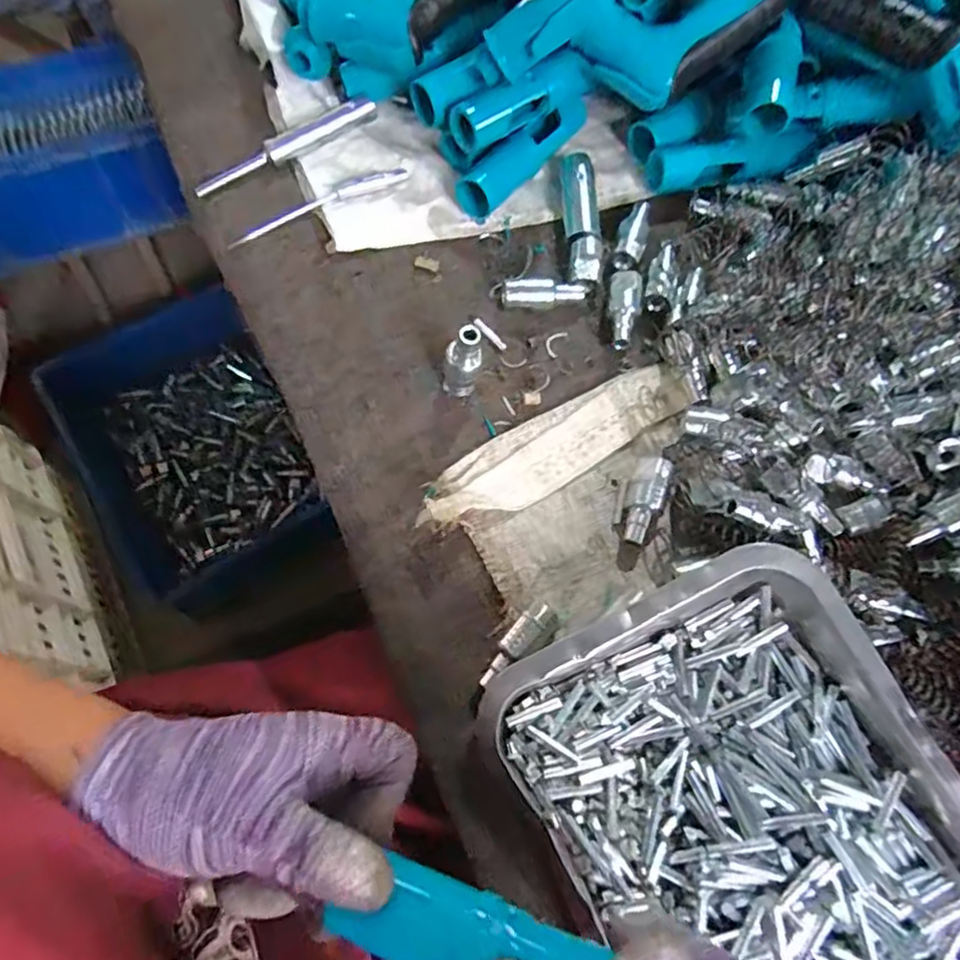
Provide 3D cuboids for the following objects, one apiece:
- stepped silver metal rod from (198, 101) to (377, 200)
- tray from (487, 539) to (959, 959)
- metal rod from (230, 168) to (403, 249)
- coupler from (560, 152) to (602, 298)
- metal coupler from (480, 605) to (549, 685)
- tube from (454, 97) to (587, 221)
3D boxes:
[{"bbox_3d":[-0.134,-0.232,0.432,0.133,0.019,0.017,-28,73,-12],"label":"stepped silver metal rod"},{"bbox_3d":[0.128,0.173,0.276,0.176,0.047,0.257,-25,73,-11],"label":"tray"},{"bbox_3d":[-0.109,-0.188,0.426,0.130,0.006,0.013,-27,73,-12],"label":"metal rod"},{"bbox_3d":[0.068,-0.176,0.424,0.022,0.018,0.106,0,69,-3],"label":"coupler"},{"bbox_3d":[0.018,0.086,0.323,0.014,0.017,0.048,40,73,12],"label":"metal coupler"},{"bbox_3d":[0.032,-0.224,0.432,0.022,0.030,0.116,43,74,13],"label":"tube"}]

